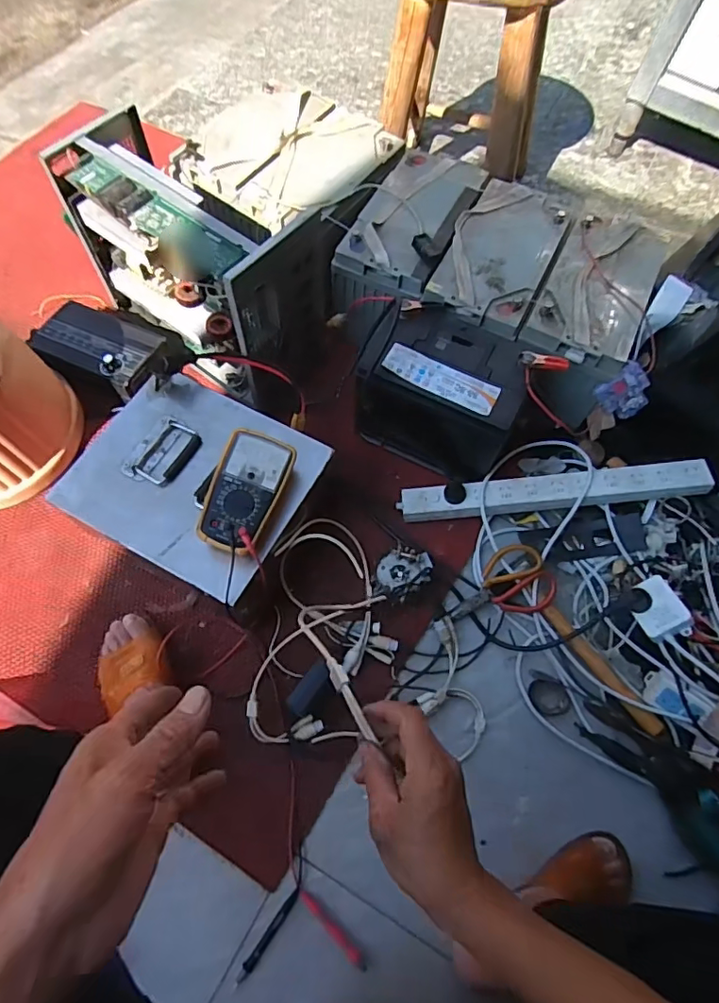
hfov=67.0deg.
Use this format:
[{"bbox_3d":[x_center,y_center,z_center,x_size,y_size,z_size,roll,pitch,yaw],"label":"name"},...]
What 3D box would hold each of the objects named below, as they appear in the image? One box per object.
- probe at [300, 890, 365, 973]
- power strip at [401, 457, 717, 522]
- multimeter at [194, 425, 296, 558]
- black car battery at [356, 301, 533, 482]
[{"bbox_3d":[-0.034,0.559,0.710,0.018,0.011,0.117,-40,73,-19],"label":"probe"},{"bbox_3d":[0.317,-0.018,0.901,0.489,0.033,0.062,-6,65,8],"label":"power strip"},{"bbox_3d":[-0.153,-0.011,0.734,0.087,0.056,0.165,19,67,5],"label":"multimeter"},{"bbox_3d":[0.135,-0.183,0.906,0.247,0.215,0.191,22,67,6],"label":"black car battery"}]

